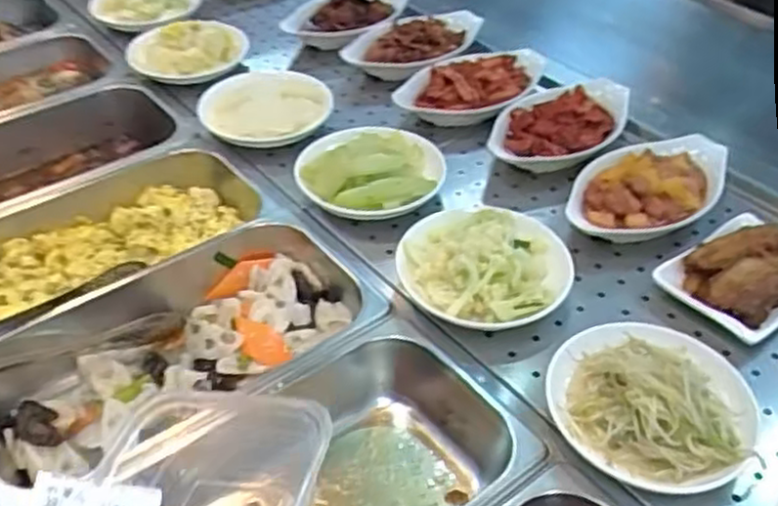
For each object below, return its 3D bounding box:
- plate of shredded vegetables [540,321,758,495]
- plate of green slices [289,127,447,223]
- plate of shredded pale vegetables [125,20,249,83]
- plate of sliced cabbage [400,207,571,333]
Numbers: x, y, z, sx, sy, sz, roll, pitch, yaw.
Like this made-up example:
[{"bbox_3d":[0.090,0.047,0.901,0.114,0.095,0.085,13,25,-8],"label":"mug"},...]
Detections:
[{"bbox_3d":[0.193,0.103,0.554,0.141,0.044,0.148,0,42,0],"label":"plate of shredded vegetables"},{"bbox_3d":[-0.019,-0.091,0.761,0.143,0.038,0.137,0,42,0],"label":"plate of green slices"},{"bbox_3d":[-0.260,-0.258,0.945,0.153,0.036,0.120,7,42,7],"label":"plate of shredded pale vegetables"},{"bbox_3d":[0.080,0.006,0.650,0.138,0.049,0.133,0,42,0],"label":"plate of sliced cabbage"}]

